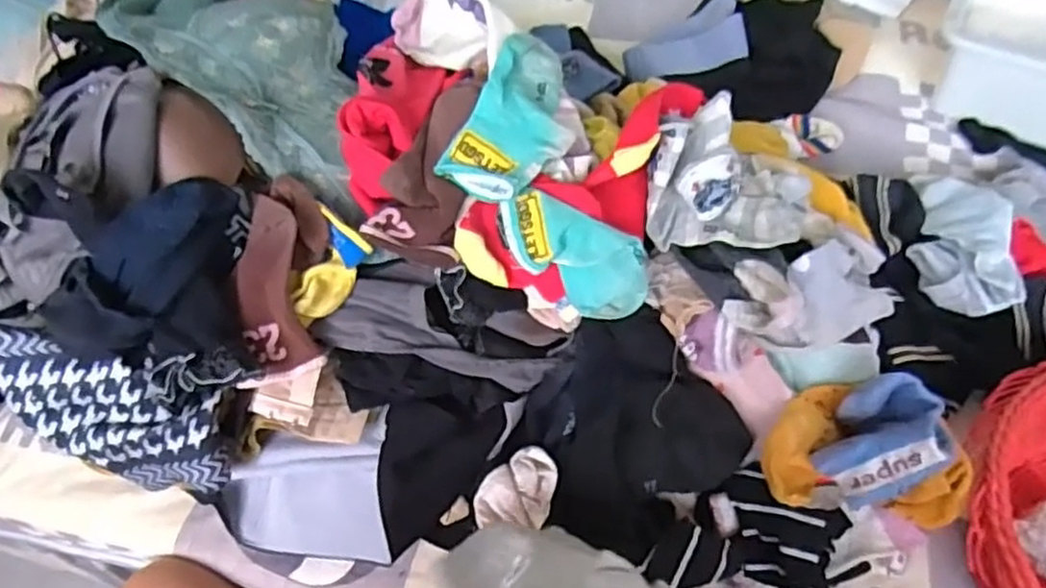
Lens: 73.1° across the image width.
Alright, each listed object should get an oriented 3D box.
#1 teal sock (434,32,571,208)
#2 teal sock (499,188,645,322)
[{"bbox_3d":[0.002,-0.133,0.524,0.078,0.037,0.144,23,61,16],"label":"teal sock"},{"bbox_3d":[0.039,-0.028,0.498,0.117,0.041,0.048,35,61,-10],"label":"teal sock"}]

